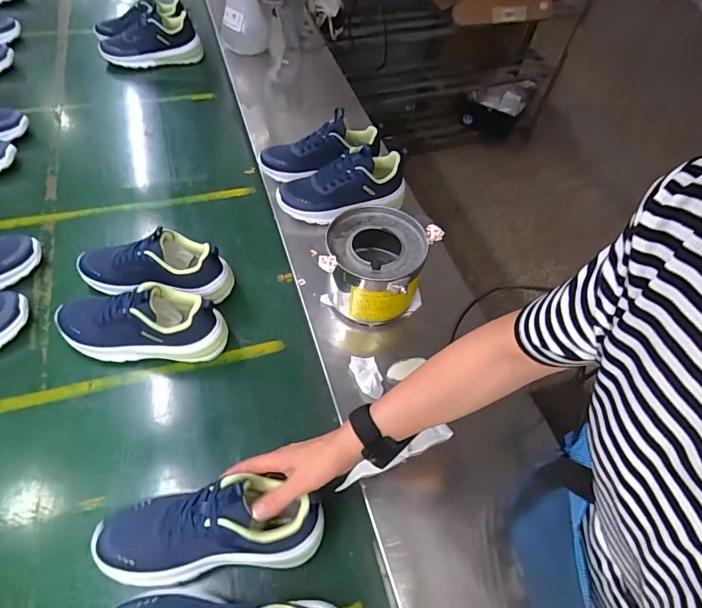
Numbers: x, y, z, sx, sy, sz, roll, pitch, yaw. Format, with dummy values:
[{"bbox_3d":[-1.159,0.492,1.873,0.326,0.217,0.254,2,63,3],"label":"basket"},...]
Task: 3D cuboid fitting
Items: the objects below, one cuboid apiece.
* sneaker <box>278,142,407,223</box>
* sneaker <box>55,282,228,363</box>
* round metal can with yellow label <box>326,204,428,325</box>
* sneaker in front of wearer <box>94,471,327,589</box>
[{"bbox_3d":[-0.013,-0.204,0.733,0.219,0.084,0.088,0,55,-6],"label":"sneaker"},{"bbox_3d":[-0.292,0.024,0.592,0.220,0.097,0.075,3,56,-3],"label":"sneaker"},{"bbox_3d":[0.034,-0.050,0.650,0.139,0.125,0.140,9,55,0],"label":"round metal can with yellow label"},{"bbox_3d":[-0.151,0.228,0.445,0.231,0.102,0.089,-7,57,2],"label":"sneaker in front of wearer"}]

